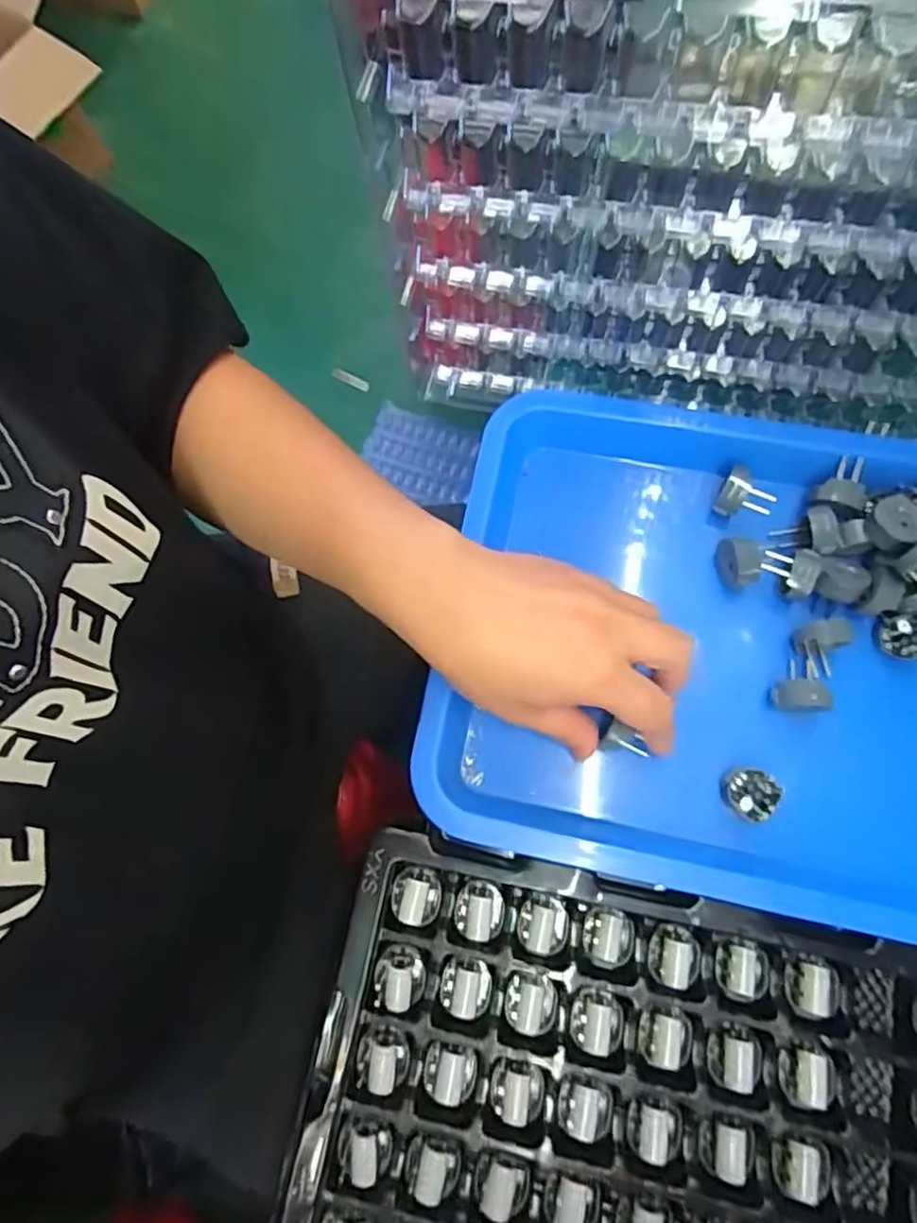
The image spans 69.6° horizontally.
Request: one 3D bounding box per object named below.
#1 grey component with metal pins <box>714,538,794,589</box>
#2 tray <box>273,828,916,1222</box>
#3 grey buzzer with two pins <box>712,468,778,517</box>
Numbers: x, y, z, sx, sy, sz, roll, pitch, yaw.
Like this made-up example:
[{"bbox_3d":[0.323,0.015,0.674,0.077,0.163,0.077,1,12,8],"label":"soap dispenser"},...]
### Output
[{"bbox_3d":[0.168,-0.027,0.377,0.033,0.022,0.026,1,74,2],"label":"grey component with metal pins"},{"bbox_3d":[0.110,0.240,0.303,0.355,0.032,0.197,10,75,5],"label":"tray"},{"bbox_3d":[0.168,-0.070,0.385,0.029,0.020,0.027,22,76,8],"label":"grey buzzer with two pins"}]

